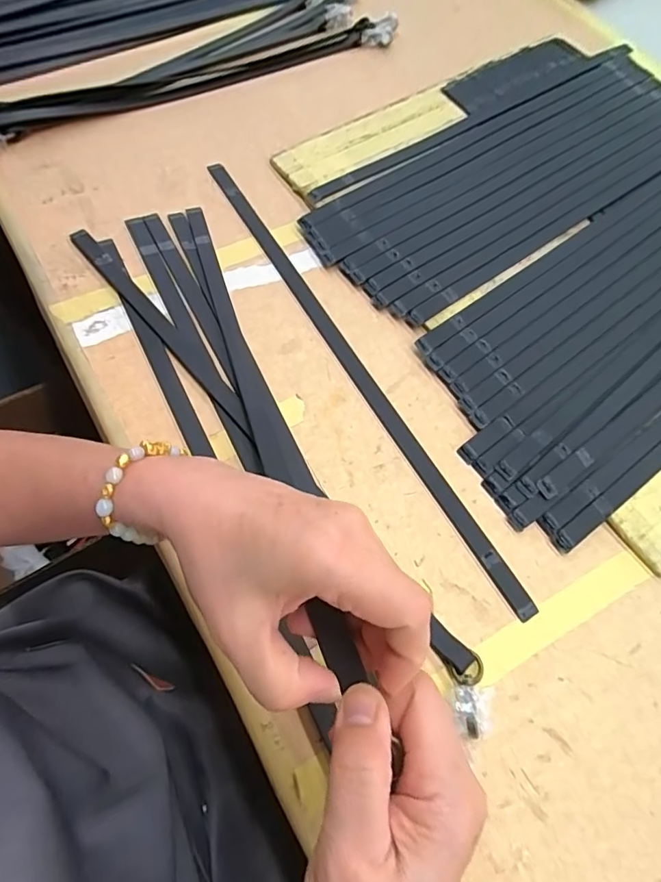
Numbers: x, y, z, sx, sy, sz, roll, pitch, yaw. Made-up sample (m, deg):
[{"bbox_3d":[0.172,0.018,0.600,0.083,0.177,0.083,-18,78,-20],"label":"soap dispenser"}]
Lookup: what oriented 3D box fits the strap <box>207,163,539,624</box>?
[{"bbox_3d":[0.014,-0.078,0.422,0.020,0.008,0.496,-28,71,-14],"label":"strap"}]

